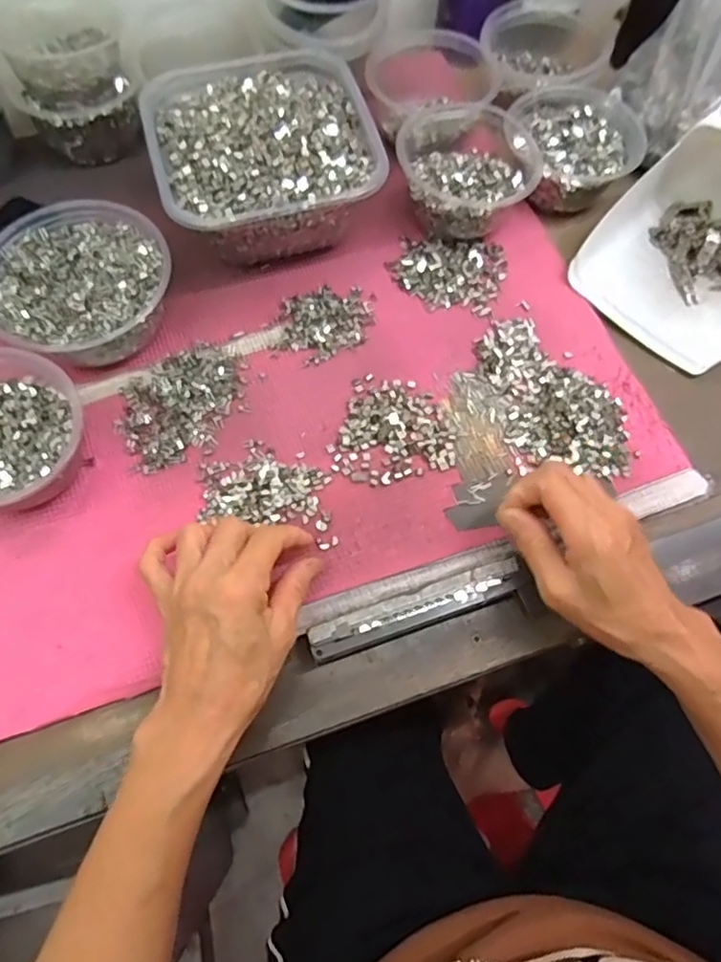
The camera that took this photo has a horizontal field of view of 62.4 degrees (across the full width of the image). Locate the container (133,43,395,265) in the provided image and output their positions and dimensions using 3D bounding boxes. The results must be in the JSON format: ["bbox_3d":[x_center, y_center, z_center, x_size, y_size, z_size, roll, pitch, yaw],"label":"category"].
[{"bbox_3d":[-0.082,-0.270,0.497,0.170,0.082,0.183,-16,70,-8],"label":"container"}]

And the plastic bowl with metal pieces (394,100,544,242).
[{"bbox_3d":[0.089,-0.269,0.511,0.116,0.060,0.127,7,69,1],"label":"plastic bowl with metal pieces"}]

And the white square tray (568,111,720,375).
[{"bbox_3d":[0.282,-0.200,0.482,0.175,0.085,0.157,-42,76,-16],"label":"white square tray"}]

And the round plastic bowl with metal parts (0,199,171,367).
[{"bbox_3d":[-0.212,-0.145,0.457,0.129,0.058,0.126,1,69,-2],"label":"round plastic bowl with metal parts"}]

